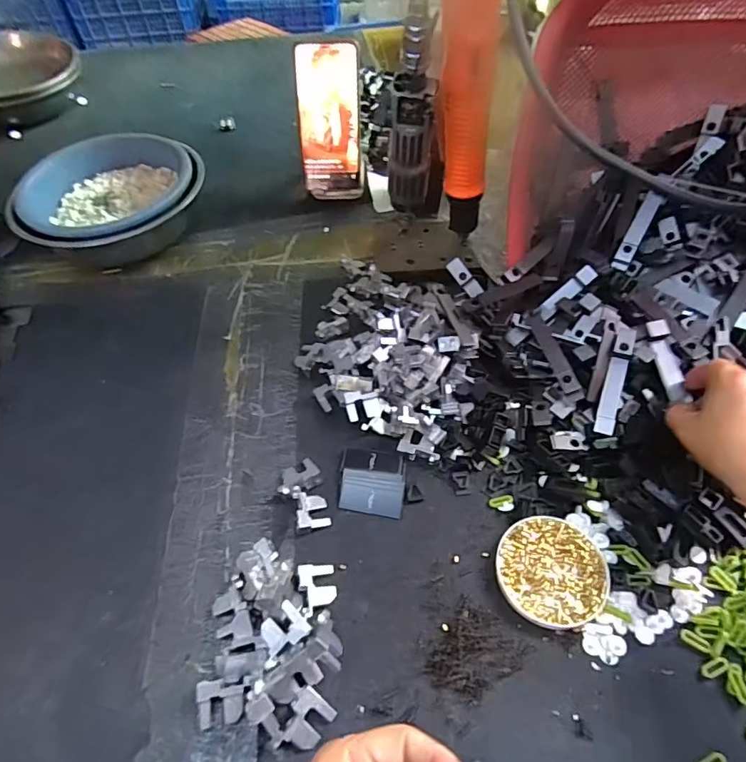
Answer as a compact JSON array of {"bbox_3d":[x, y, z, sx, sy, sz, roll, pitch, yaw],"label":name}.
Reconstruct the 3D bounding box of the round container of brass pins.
[{"bbox_3d":[0.129,0.138,0.360,0.075,0.014,0.074,-1,54,1],"label":"round container of brass pins"}]

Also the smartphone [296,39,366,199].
[{"bbox_3d":[-0.051,-0.315,0.612,0.076,0.171,0.010,-5,31,-2],"label":"smartphone"}]

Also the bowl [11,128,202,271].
[{"bbox_3d":[-0.322,-0.218,0.616,0.209,0.079,0.204,-1,54,1],"label":"bowl"}]

